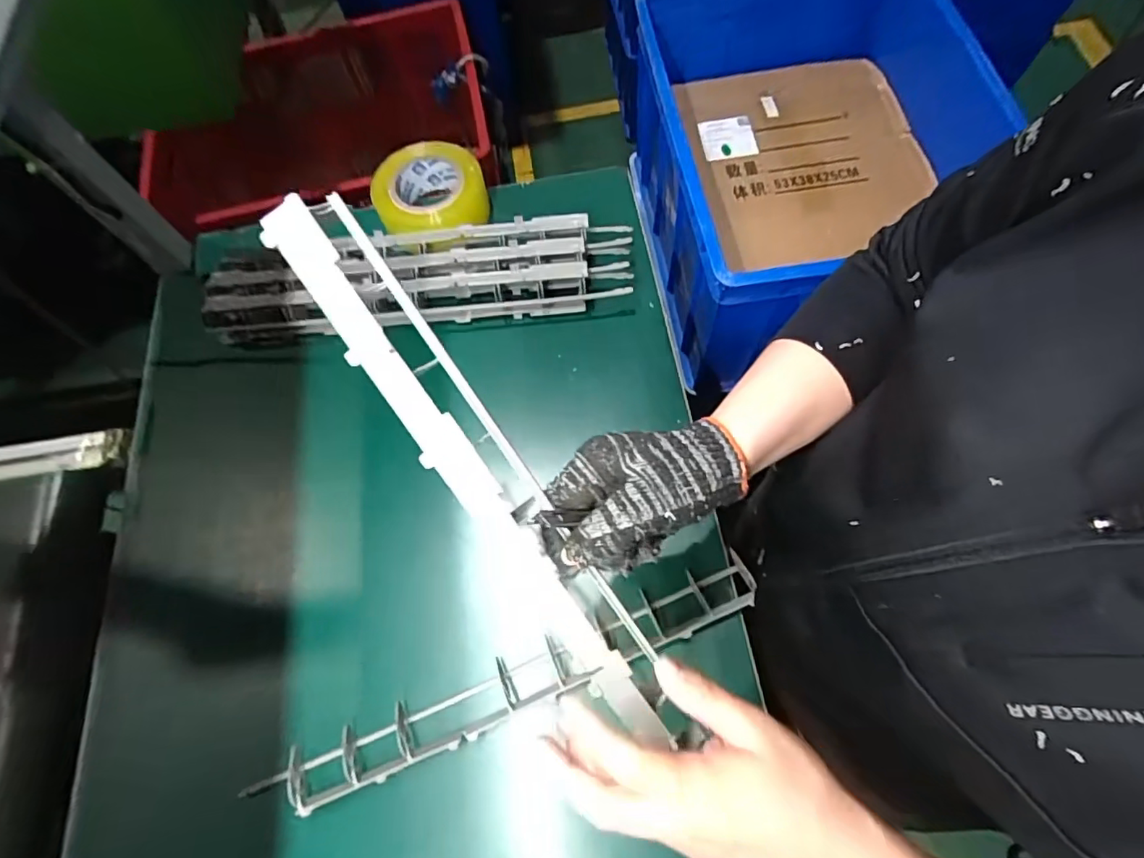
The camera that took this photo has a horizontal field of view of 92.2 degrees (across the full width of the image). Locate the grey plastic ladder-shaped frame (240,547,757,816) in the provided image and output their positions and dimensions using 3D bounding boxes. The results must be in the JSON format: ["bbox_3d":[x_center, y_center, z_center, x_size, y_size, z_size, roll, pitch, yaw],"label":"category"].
[{"bbox_3d":[-0.047,0.220,0.476,0.448,0.027,0.051,-22,69,-6],"label":"grey plastic ladder-shaped frame"}]

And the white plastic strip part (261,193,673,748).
[{"bbox_3d":[-0.040,0.030,0.288,0.038,0.024,0.325,-35,101,-10],"label":"white plastic strip part"}]

